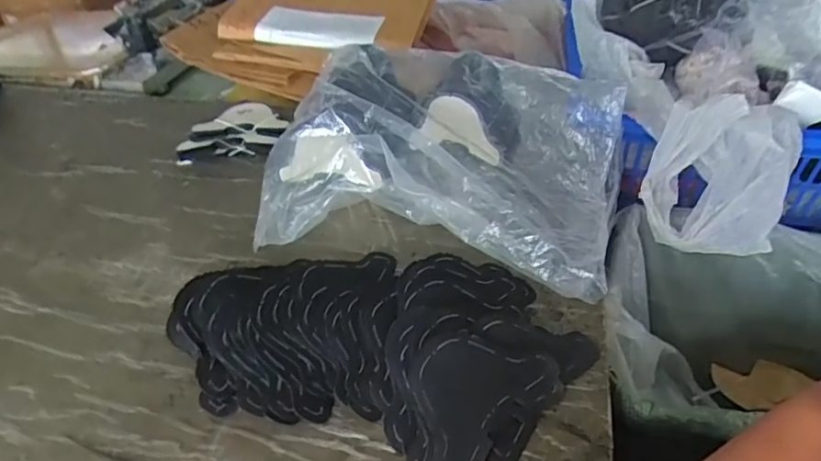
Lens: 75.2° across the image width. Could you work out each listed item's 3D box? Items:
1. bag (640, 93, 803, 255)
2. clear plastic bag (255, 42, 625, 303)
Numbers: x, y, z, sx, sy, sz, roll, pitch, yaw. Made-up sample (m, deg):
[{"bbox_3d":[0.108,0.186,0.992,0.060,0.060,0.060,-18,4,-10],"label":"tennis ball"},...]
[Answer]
[{"bbox_3d":[0.377,-0.075,0.655,0.147,0.130,0.177,19,46,24],"label":"bag"},{"bbox_3d":[0.035,-0.095,0.618,0.391,0.109,0.310,12,45,19],"label":"clear plastic bag"}]

